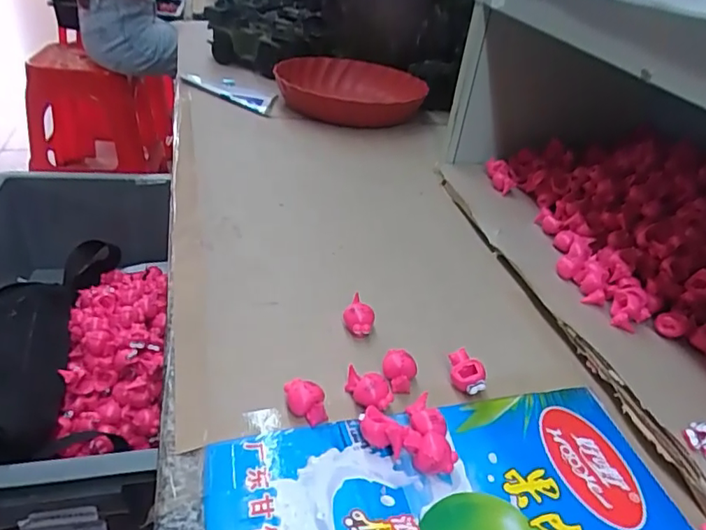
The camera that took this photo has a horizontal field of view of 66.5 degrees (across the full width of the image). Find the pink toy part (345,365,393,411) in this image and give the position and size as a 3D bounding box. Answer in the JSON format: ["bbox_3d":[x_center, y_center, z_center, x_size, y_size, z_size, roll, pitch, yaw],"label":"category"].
[{"bbox_3d":[0.009,0.090,0.387,0.037,0.023,0.019,23,39,21],"label":"pink toy part"}]

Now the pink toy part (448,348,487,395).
[{"bbox_3d":[0.087,0.085,0.413,0.023,0.023,0.034,-1,37,-10],"label":"pink toy part"}]

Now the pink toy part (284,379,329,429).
[{"bbox_3d":[-0.032,0.095,0.374,0.021,0.023,0.028,-12,40,-24],"label":"pink toy part"}]

